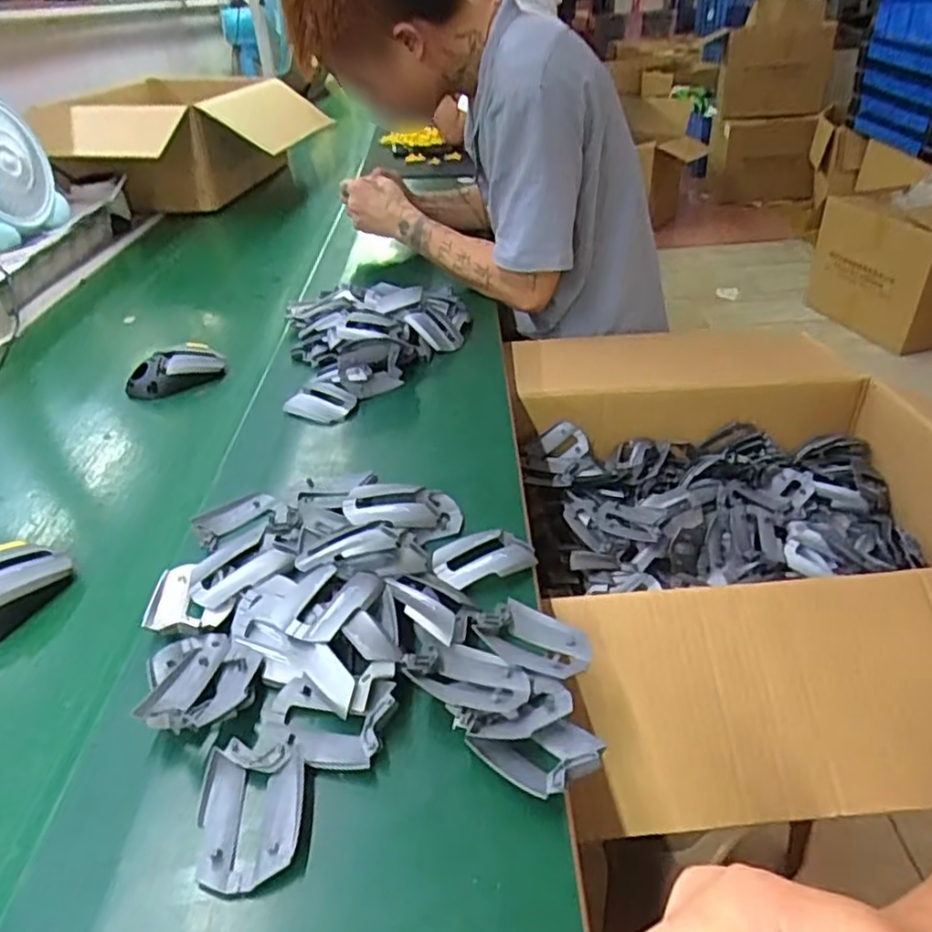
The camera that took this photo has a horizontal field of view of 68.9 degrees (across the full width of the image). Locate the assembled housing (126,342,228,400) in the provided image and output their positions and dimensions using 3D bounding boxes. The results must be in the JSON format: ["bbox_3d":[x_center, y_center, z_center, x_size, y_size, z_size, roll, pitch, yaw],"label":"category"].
[{"bbox_3d":[-0.363,-0.119,0.849,0.116,0.038,0.059,-19,38,-20],"label":"assembled housing"}]

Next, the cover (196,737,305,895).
[{"bbox_3d":[-0.124,0.199,0.390,0.059,0.020,0.079,-5,35,-4],"label":"cover"}]

